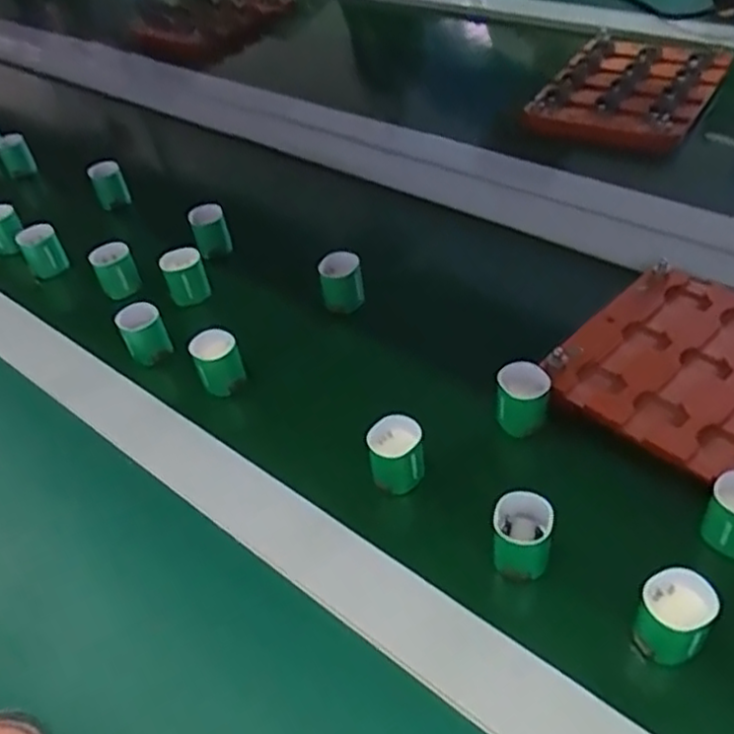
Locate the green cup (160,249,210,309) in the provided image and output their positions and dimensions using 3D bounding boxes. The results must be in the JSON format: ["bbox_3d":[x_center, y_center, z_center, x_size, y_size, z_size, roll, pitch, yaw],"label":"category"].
[{"bbox_3d":[-0.141,-0.070,0.563,0.031,0.037,0.027,-14,46,-9],"label":"green cup"}]

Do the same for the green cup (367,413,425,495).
[{"bbox_3d":[0.017,0.050,0.417,0.031,0.032,0.031,-2,45,2],"label":"green cup"}]

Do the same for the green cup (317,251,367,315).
[{"bbox_3d":[-0.018,-0.061,0.533,0.031,0.036,0.032,-2,45,2],"label":"green cup"}]

